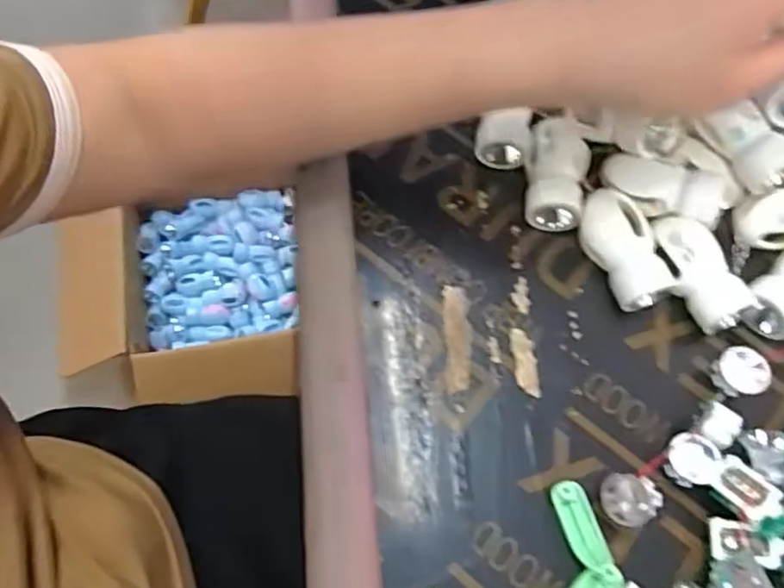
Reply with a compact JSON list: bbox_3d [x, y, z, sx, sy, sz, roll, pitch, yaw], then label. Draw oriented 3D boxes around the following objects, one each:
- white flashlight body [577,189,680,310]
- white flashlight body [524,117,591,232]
[{"bbox_3d":[0.125,-0.025,0.363,0.031,0.029,0.066,-17,68,-9],"label":"white flashlight body"},{"bbox_3d":[0.095,-0.071,0.381,0.034,0.027,0.064,12,67,4],"label":"white flashlight body"}]

